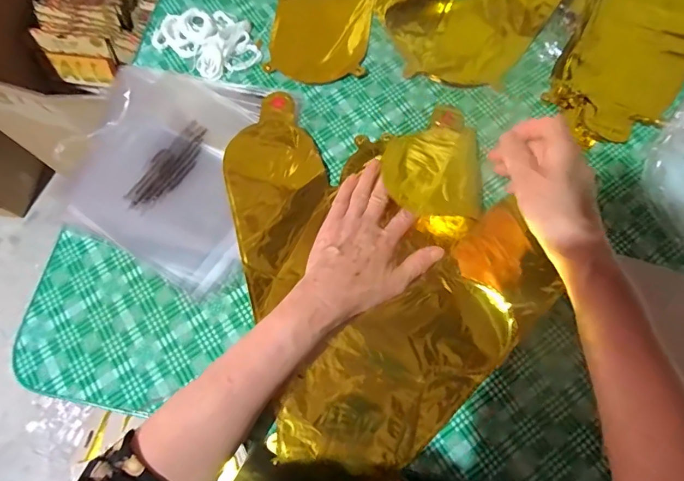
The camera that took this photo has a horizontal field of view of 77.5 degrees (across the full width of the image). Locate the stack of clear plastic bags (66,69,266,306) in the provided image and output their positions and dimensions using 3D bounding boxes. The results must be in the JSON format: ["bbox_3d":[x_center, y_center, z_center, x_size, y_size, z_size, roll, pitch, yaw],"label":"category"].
[{"bbox_3d":[-0.183,-0.084,0.471,0.203,0.025,0.236,19,74,8],"label":"stack of clear plastic bags"}]

